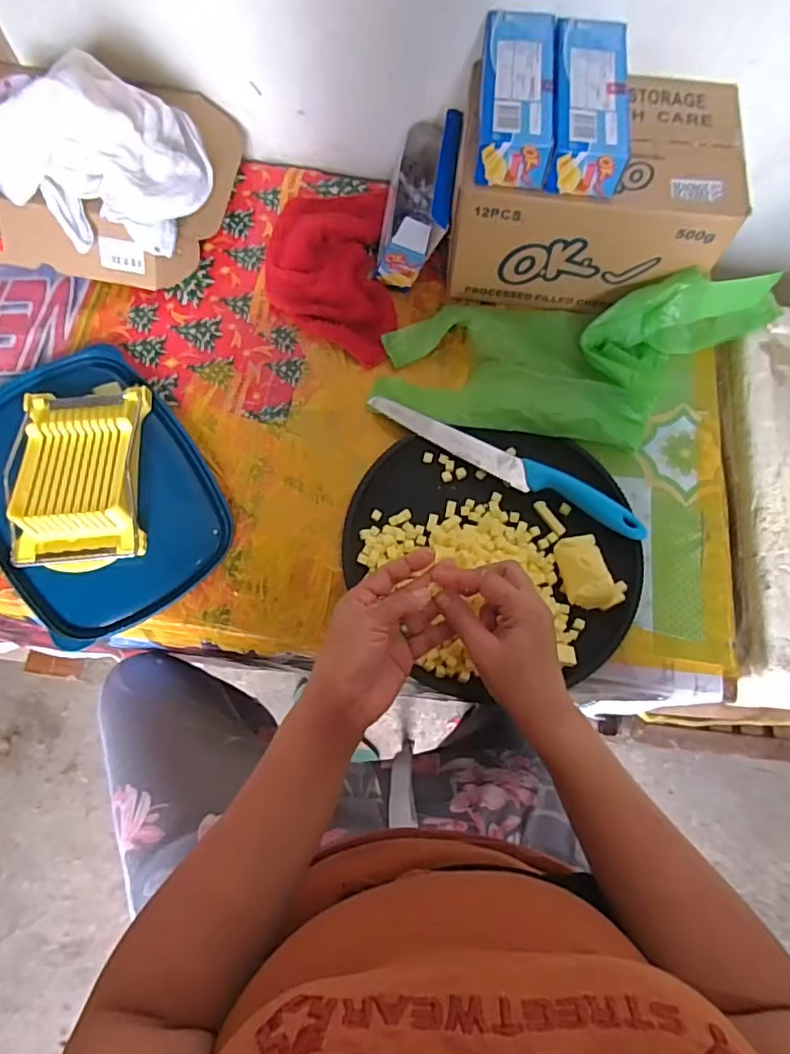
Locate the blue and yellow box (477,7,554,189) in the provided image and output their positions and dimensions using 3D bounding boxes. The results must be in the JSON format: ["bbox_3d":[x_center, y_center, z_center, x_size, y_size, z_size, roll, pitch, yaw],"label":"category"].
[{"bbox_3d":[0.116,-0.420,0.553,0.069,0.044,0.176,5,71,0],"label":"blue and yellow box"}]

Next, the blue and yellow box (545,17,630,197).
[{"bbox_3d":[0.185,-0.409,0.549,0.070,0.046,0.176,5,71,1],"label":"blue and yellow box"}]

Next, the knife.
[{"bbox_3d":[0.113,-0.067,0.595,0.307,0.025,0.033,26,73,7],"label":"knife"}]

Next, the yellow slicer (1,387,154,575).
[{"bbox_3d":[-0.321,-0.059,0.580,0.125,0.043,0.205,-4,71,-3],"label":"yellow slicer"}]

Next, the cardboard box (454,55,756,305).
[{"bbox_3d":[0.209,-0.367,0.633,0.268,0.149,0.181,9,71,2],"label":"cardboard box"}]

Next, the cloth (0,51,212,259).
[{"bbox_3d":[-0.312,-0.391,0.593,0.220,0.117,0.176,-25,74,-9],"label":"cloth"}]

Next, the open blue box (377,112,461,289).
[{"bbox_3d":[0.036,-0.391,0.662,0.066,0.131,0.193,17,69,-33],"label":"open blue box"}]

